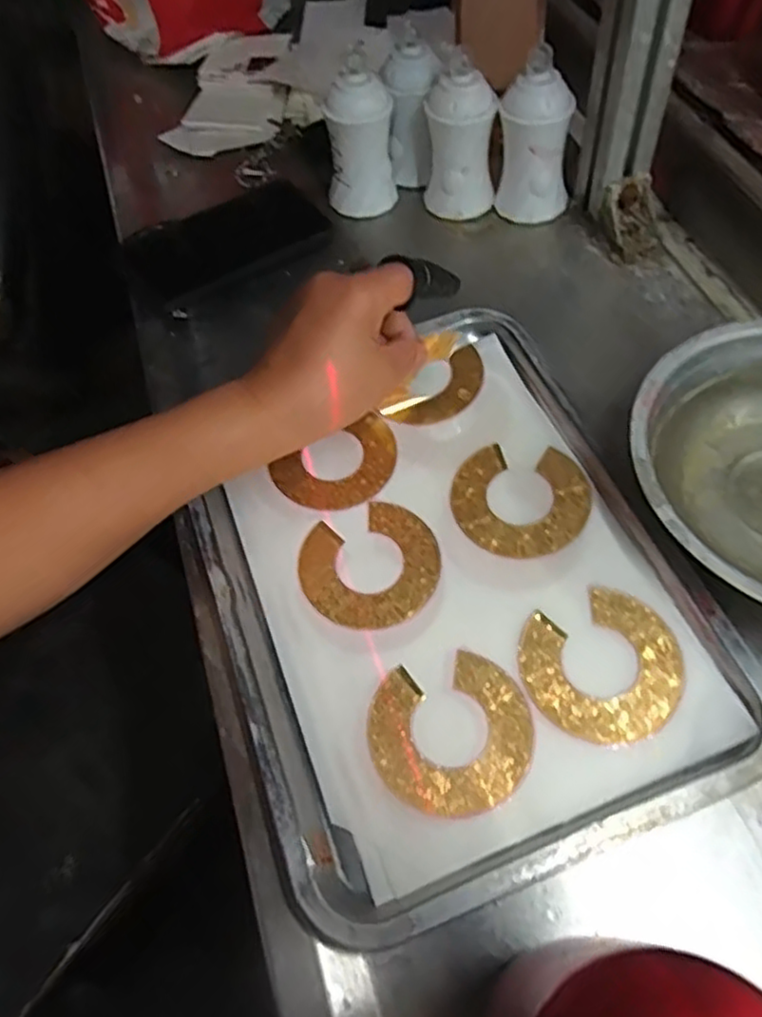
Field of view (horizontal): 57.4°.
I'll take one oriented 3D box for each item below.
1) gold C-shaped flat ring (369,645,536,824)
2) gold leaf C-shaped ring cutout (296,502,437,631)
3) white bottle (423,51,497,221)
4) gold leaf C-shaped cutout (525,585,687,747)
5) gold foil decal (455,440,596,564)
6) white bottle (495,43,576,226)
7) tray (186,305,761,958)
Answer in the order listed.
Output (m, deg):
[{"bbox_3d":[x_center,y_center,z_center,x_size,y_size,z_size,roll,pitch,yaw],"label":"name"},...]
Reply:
[{"bbox_3d":[0.037,0.117,0.364,0.083,0.004,0.079,-2,60,3],"label":"gold C-shaped flat ring"},{"bbox_3d":[-0.006,0.035,0.421,0.083,0.004,0.079,0,57,0],"label":"gold leaf C-shaped ring cutout"},{"bbox_3d":[0.063,-0.295,0.568,0.055,0.108,0.046,-11,59,-1],"label":"white bottle"},{"bbox_3d":[0.121,0.086,0.377,0.082,0.004,0.079,-3,60,6],"label":"gold leaf C-shaped cutout"},{"bbox_3d":[0.087,-0.005,0.432,0.083,0.004,0.077,4,61,7],"label":"gold foil decal"},{"bbox_3d":[0.122,-0.285,0.550,0.054,0.114,0.048,-8,59,1],"label":"white bottle"},{"bbox_3d":[0.033,0.038,0.408,0.252,0.023,0.326,-19,61,-6],"label":"tray"}]

